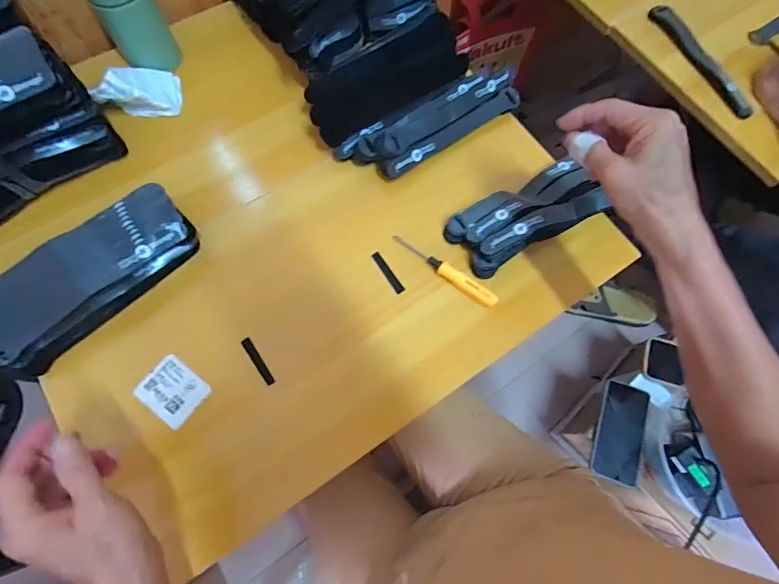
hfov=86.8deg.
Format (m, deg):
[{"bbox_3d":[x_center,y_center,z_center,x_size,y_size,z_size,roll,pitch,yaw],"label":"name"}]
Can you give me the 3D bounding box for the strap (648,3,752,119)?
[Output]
[{"bbox_3d":[0.413,-0.310,0.543,0.018,0.016,0.193,-26,76,-10],"label":"strap"}]

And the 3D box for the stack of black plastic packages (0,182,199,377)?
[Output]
[{"bbox_3d":[-0.294,-0.020,0.405,0.205,0.045,0.091,-42,79,-13],"label":"stack of black plastic packages"}]

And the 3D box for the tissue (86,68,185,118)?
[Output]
[{"bbox_3d":[-0.295,-0.244,0.482,0.078,0.056,0.067,-14,74,-6],"label":"tissue"}]

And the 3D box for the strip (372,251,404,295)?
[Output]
[{"bbox_3d":[-0.002,-0.022,0.449,0.010,0.004,0.053,-32,77,-11],"label":"strip"}]

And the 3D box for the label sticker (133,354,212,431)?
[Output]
[{"bbox_3d":[-0.210,0.096,0.400,0.059,0.004,0.049,37,69,9],"label":"label sticker"}]

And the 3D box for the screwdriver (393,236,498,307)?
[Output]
[{"bbox_3d":[0.057,-0.024,0.440,0.126,0.017,0.017,37,75,9],"label":"screwdriver"}]

